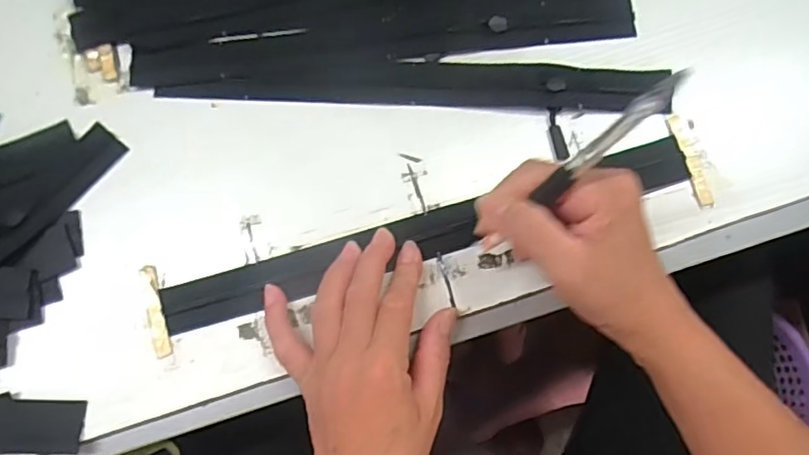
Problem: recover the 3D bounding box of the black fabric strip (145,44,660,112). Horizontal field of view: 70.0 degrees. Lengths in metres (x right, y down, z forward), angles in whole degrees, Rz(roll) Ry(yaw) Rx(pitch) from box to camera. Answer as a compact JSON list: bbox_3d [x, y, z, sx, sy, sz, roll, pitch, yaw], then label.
[{"bbox_3d":[-0.002,-0.104,0.404,0.368,0.009,0.039,2,79,1],"label":"black fabric strip"}]

